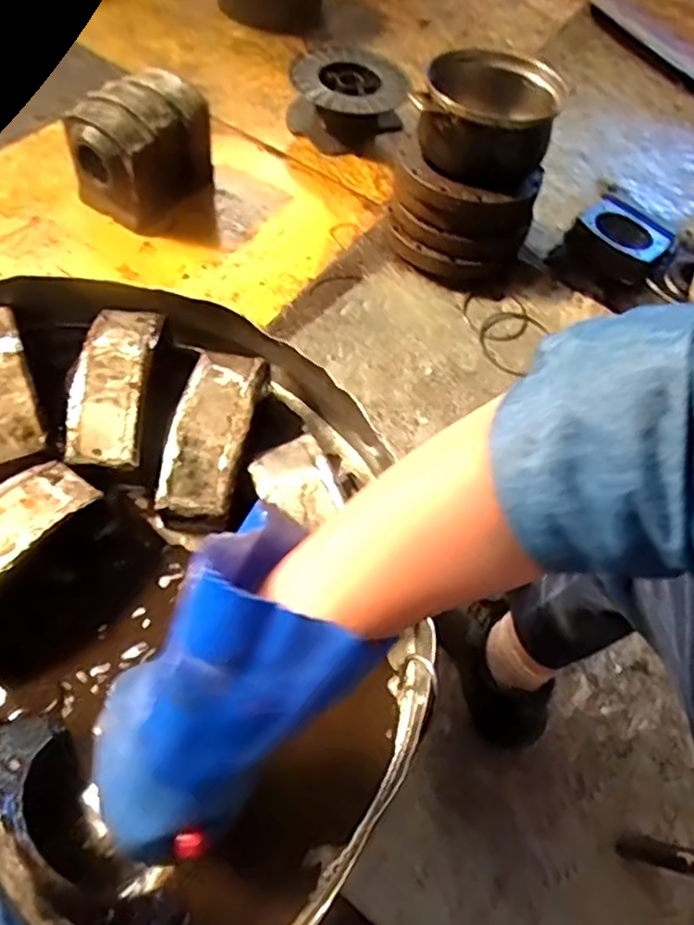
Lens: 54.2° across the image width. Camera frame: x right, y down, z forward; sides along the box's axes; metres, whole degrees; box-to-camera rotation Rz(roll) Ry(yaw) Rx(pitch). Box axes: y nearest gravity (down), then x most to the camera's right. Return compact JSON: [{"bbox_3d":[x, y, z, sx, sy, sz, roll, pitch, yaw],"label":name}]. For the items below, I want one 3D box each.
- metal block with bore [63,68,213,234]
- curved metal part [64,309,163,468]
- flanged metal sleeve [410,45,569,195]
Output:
[{"bbox_3d":[-0.382,-0.592,1.277,0.169,0.178,0.228,32,58,11],"label":"metal block with bore"},{"bbox_3d":[-0.203,-0.072,0.587,0.062,0.029,0.157,5,57,-7],"label":"curved metal part"},{"bbox_3d":[0.230,-0.573,1.136,0.224,0.127,0.196,22,57,5],"label":"flanged metal sleeve"}]

